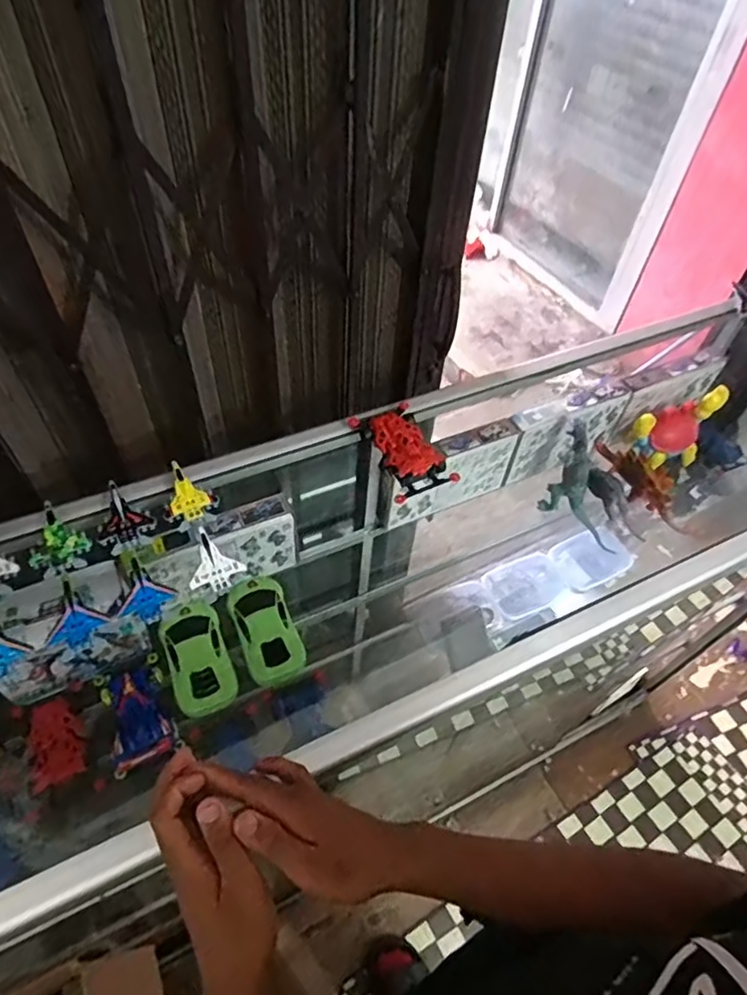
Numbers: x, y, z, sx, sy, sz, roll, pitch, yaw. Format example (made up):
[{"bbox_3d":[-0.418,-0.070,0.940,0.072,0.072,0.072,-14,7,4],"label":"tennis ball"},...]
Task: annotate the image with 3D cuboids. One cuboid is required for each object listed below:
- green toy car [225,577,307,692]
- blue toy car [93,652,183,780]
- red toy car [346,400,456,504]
[{"bbox_3d":[-0.152,0.182,0.834,0.078,0.042,0.159,-19,55,-17],"label":"green toy car"},{"bbox_3d":[-0.304,0.274,0.757,0.079,0.027,0.141,-21,56,-18],"label":"blue toy car"},{"bbox_3d":[0.036,-0.063,0.748,0.081,0.040,0.144,-18,55,-17],"label":"red toy car"}]

